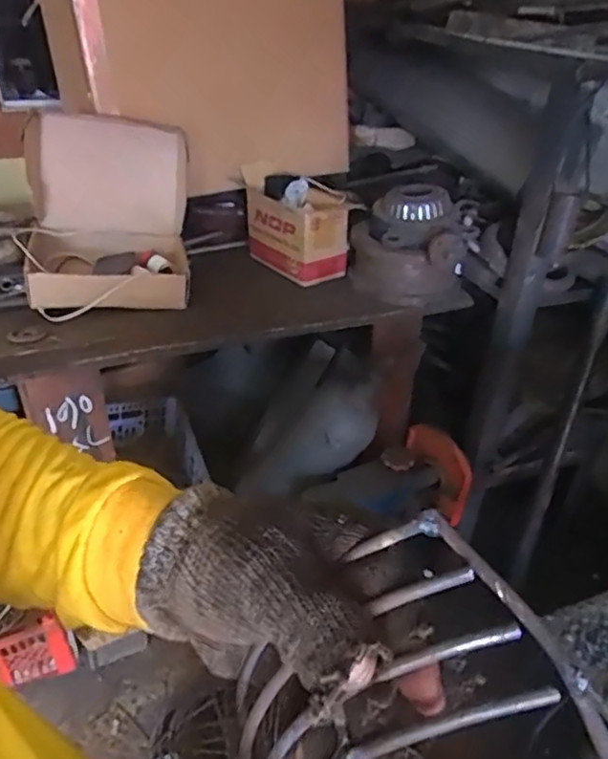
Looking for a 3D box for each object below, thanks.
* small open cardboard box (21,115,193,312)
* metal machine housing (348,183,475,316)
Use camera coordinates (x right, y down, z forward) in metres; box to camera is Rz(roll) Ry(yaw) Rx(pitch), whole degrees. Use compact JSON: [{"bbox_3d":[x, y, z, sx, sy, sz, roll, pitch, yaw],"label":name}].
[{"bbox_3d":[-0.367,-0.299,1.166,0.290,0.253,0.281,-2,36,-6],"label":"small open cardboard box"},{"bbox_3d":[0.212,-0.254,1.236,0.164,0.178,0.224,-26,45,-33],"label":"metal machine housing"}]

